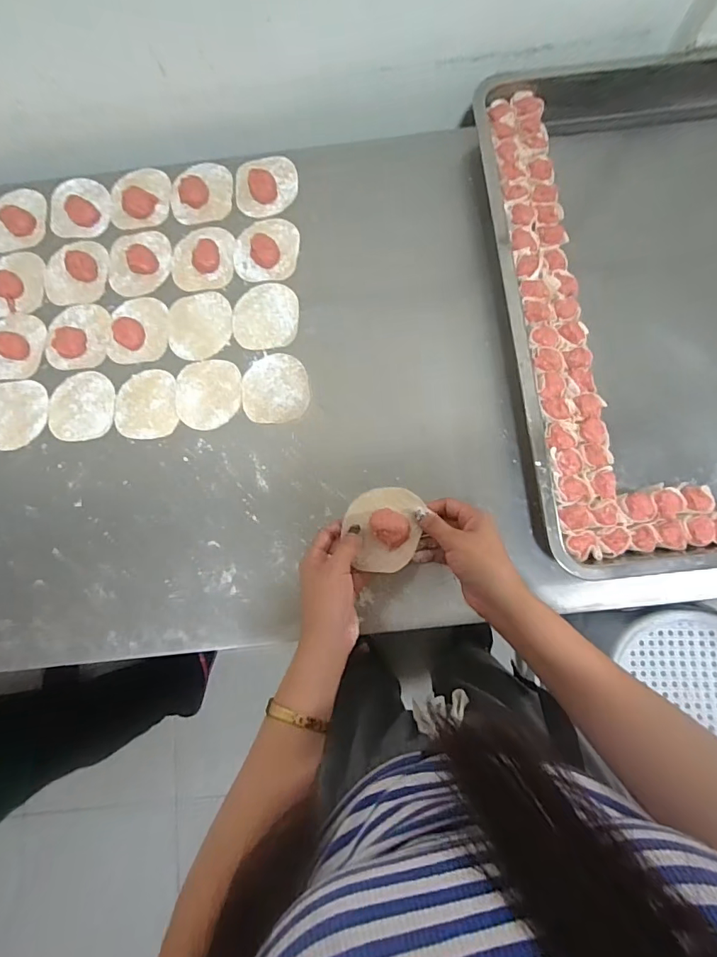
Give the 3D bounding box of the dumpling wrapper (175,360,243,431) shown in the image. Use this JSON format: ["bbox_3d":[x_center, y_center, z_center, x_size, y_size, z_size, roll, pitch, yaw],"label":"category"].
[{"bbox_3d":[-0.176,-0.099,0.553,0.075,0.004,0.083,-2,79,1],"label":"dumpling wrapper"}]

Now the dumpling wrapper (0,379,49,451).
[{"bbox_3d":[-0.411,-0.076,0.564,0.074,0.004,0.086,3,74,-1],"label":"dumpling wrapper"}]

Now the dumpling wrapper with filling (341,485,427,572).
[{"bbox_3d":[0.023,0.049,0.464,0.072,0.032,0.082,3,79,2],"label":"dumpling wrapper with filling"}]

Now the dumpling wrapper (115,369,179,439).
[{"bbox_3d":[-0.249,-0.087,0.552,0.073,0.004,0.082,-4,79,1],"label":"dumpling wrapper"}]

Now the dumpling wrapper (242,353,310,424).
[{"bbox_3d":[-0.097,-0.106,0.551,0.075,0.004,0.082,-3,79,1],"label":"dumpling wrapper"}]

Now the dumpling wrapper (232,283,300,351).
[{"bbox_3d":[-0.112,-0.197,0.572,0.078,0.004,0.085,-6,79,0],"label":"dumpling wrapper"}]

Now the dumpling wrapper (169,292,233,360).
[{"bbox_3d":[-0.192,-0.186,0.574,0.075,0.004,0.085,-4,79,1],"label":"dumpling wrapper"}]

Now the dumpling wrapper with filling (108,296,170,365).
[{"bbox_3d":[-0.264,-0.179,0.565,0.070,0.009,0.083,2,79,2],"label":"dumpling wrapper with filling"}]

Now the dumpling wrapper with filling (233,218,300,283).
[{"bbox_3d":[-0.115,-0.285,0.582,0.076,0.014,0.084,9,80,3],"label":"dumpling wrapper with filling"}]

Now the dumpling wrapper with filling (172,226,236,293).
[{"bbox_3d":[-0.193,-0.276,0.584,0.077,0.012,0.086,-6,79,0],"label":"dumpling wrapper with filling"}]

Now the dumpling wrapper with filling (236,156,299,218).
[{"bbox_3d":[-0.117,-0.374,0.599,0.081,0.009,0.077,0,79,1],"label":"dumpling wrapper with filling"}]

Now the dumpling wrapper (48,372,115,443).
[{"bbox_3d":[-0.327,-0.086,0.559,0.078,0.004,0.083,0,79,1],"label":"dumpling wrapper"}]

